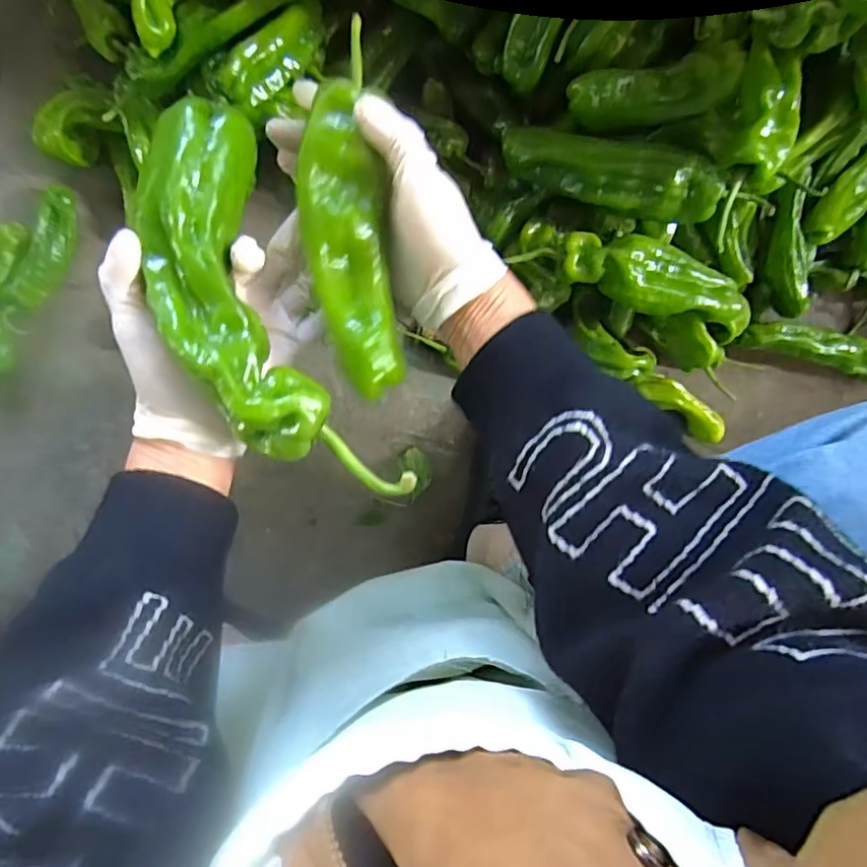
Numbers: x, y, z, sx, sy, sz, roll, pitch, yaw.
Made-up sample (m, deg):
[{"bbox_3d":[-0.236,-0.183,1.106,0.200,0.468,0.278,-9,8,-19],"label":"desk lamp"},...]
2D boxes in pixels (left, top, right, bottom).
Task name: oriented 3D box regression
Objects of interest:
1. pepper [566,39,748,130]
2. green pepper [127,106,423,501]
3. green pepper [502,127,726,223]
[{"bbox_3d":[0.179,-0.280,0.489,0.129,0.043,0.051,-11,97,-1],"label":"pepper"},{"bbox_3d":[-0.099,-0.063,0.323,0.084,0.038,0.231,-22,91,0],"label":"green pepper"},{"bbox_3d":[0.151,-0.226,0.515,0.184,0.060,0.051,15,95,-4],"label":"green pepper"}]

